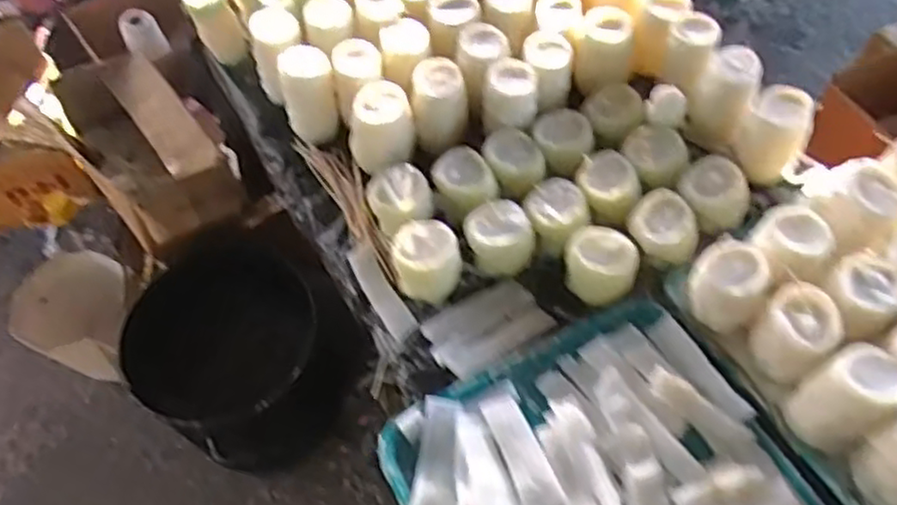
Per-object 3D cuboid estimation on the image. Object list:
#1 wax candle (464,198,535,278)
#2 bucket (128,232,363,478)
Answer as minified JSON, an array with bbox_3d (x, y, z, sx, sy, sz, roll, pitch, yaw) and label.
[{"bbox_3d":[0.059,-0.019,0.771,0.071,0.057,0.070,-1,57,2],"label":"wax candle"},{"bbox_3d":[-0.371,0.206,1.280,0.291,0.366,0.325,28,63,19],"label":"bucket"}]

